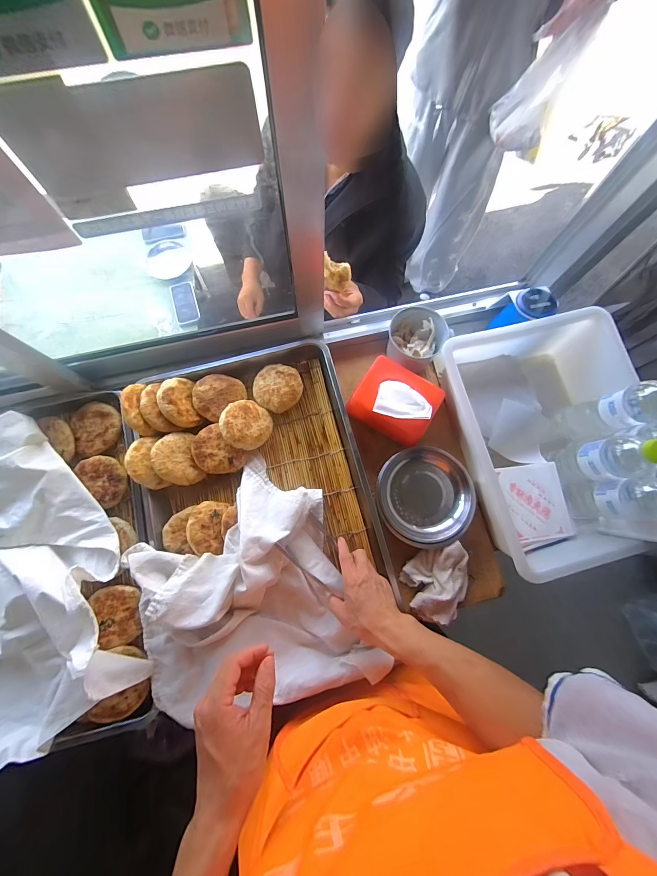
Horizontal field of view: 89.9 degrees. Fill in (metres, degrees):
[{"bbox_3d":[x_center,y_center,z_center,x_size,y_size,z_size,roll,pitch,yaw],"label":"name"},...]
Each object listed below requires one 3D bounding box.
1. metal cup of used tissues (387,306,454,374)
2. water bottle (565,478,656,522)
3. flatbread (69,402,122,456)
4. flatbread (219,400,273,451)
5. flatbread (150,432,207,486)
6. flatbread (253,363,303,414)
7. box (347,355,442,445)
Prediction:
[{"bbox_3d":[0.164,-0.188,0.657,0.115,0.096,0.101,-36,80,-8],"label":"metal cup of used tissues"},{"bbox_3d":[0.457,0.094,0.503,0.065,0.163,0.062,-3,78,-2],"label":"water bottle"},{"bbox_3d":[-0.438,-0.023,0.621,0.085,0.012,0.101,-18,78,-5],"label":"flatbread"},{"bbox_3d":[-0.150,-0.025,0.607,0.090,0.022,0.090,9,71,-27],"label":"flatbread"},{"bbox_3d":[-0.269,0.040,0.588,0.076,0.019,0.096,-25,90,-40],"label":"flatbread"},{"bbox_3d":[-0.099,-0.097,0.644,0.091,0.033,0.091,0,78,-1],"label":"flatbread"},{"bbox_3d":[0.126,-0.066,0.623,0.153,0.070,0.124,29,79,5],"label":"box"}]

